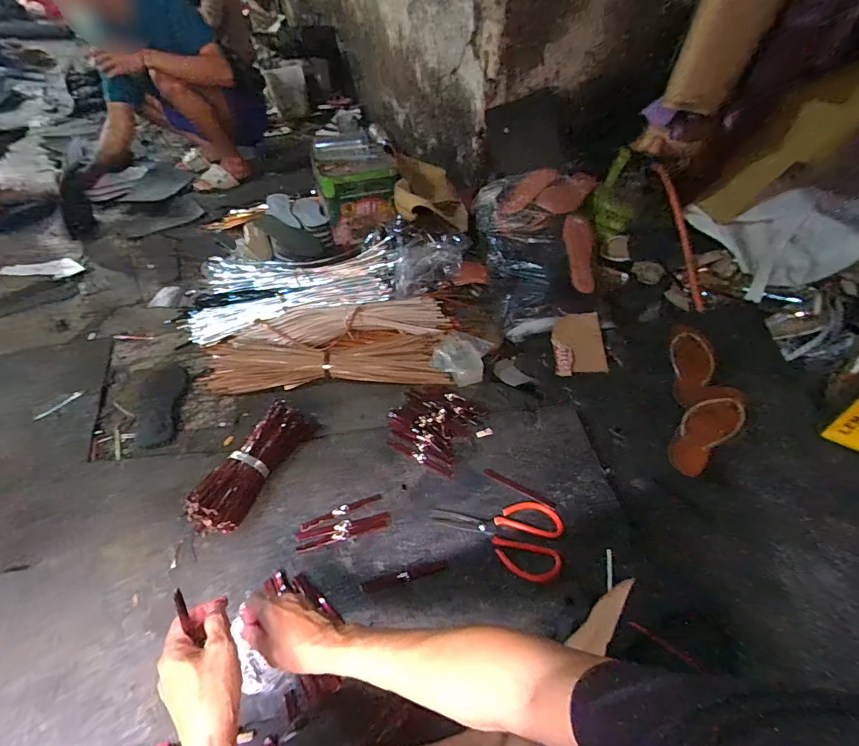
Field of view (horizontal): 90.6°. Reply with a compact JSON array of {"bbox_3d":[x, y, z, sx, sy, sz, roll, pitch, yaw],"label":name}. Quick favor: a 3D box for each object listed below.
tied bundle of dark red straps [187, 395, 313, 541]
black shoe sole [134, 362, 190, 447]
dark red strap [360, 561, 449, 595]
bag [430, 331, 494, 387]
[{"bbox_3d":[-0.325,0.166,0.783,0.085,0.053,0.263,21,50,20],"label":"tied bundle of dark red straps"},{"bbox_3d":[-0.604,0.067,0.964,0.103,0.026,0.240,-18,55,-16],"label":"black shoe sole"},{"bbox_3d":[-0.041,0.331,0.691,0.139,0.009,0.017,-12,53,-12],"label":"dark red strap"},{"bbox_3d":[0.080,-0.044,1.015,0.129,0.035,0.126,23,48,15],"label":"bag"}]

